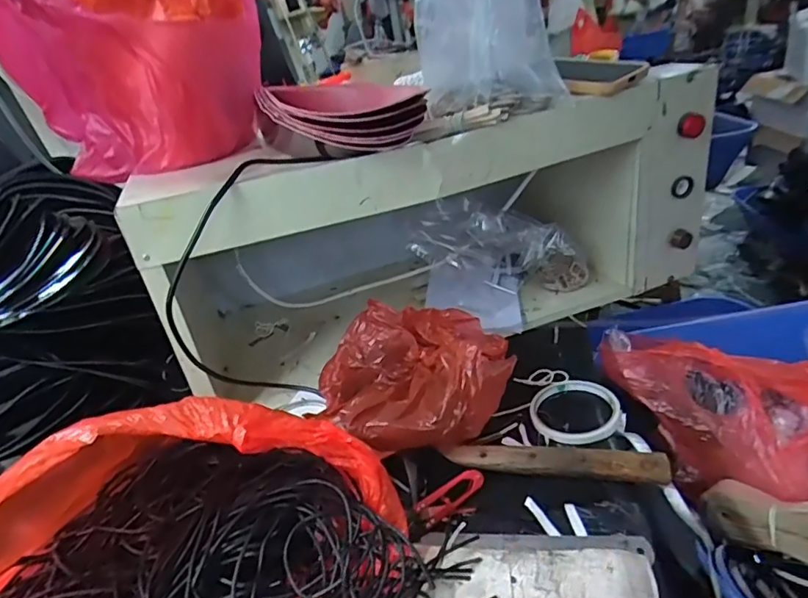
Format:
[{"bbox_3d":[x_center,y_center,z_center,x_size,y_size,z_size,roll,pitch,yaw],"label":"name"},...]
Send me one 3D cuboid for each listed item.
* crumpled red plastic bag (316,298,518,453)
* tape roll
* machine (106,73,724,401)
[{"bbox_3d":[0.007,0.080,0.555,0.191,0.096,0.198,-12,27,-4],"label":"crumpled red plastic bag"},{"bbox_3d":[0.174,0.113,0.543,0.086,0.018,0.085,0,29,18],"label":"tape roll"},{"bbox_3d":[0.015,-0.107,0.734,0.652,0.293,0.333,-14,29,-15],"label":"machine"}]

